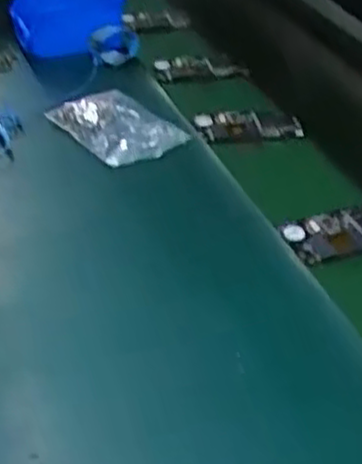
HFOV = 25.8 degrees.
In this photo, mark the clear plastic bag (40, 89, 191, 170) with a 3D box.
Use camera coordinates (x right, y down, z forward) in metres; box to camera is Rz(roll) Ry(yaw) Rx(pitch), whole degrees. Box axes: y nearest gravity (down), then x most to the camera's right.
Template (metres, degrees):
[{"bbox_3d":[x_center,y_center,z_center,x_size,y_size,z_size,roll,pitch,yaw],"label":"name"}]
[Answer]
[{"bbox_3d":[-0.074,-0.113,0.863,0.092,0.035,0.145,-27,45,-36],"label":"clear plastic bag"}]

